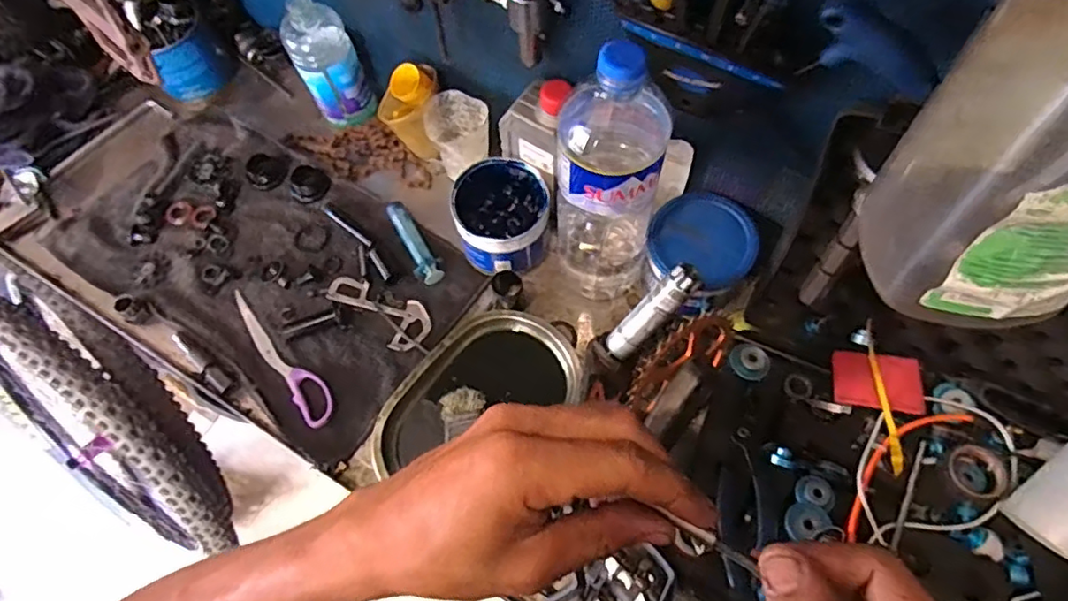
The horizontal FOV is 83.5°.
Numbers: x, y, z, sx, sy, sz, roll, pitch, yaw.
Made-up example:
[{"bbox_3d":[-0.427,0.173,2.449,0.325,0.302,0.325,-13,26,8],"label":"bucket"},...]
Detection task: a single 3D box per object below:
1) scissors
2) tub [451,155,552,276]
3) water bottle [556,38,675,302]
[{"bbox_3d":[-0.270,0.055,0.637,0.034,0.008,0.191,-37,68,-14],"label":"scissors"},{"bbox_3d":[-0.035,-0.090,0.649,0.095,0.073,0.100,-1,64,2],"label":"tub"},{"bbox_3d":[0.064,-0.102,0.536,0.078,0.305,0.092,-4,64,1],"label":"water bottle"}]

